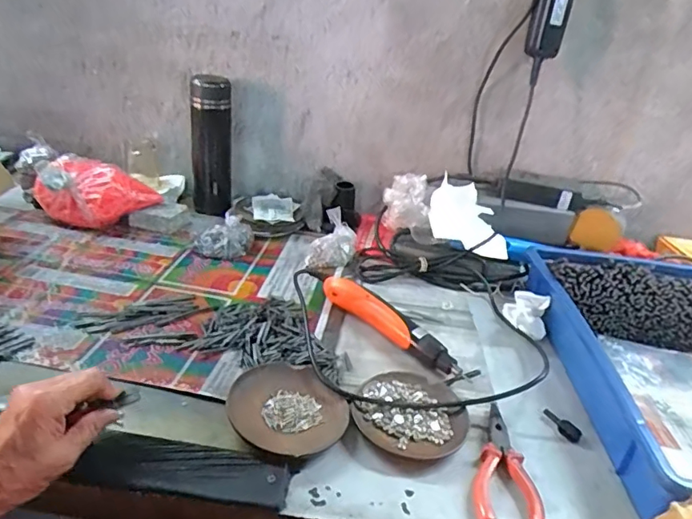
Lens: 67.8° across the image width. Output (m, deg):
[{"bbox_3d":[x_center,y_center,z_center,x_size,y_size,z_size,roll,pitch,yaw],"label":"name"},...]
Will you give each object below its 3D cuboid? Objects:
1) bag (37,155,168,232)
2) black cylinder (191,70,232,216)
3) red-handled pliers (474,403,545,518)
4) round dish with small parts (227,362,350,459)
[{"bbox_3d":[-0.392,-0.103,0.809,0.171,0.079,0.104,9,27,2],"label":"bag"},{"bbox_3d":[-0.217,-0.178,0.833,0.063,0.222,0.055,2,27,-12],"label":"black cylinder"},{"bbox_3d":[0.148,0.188,0.480,0.053,0.012,0.144,12,27,7],"label":"red-handled pliers"},{"bbox_3d":[-0.056,0.143,0.502,0.112,0.013,0.106,6,27,-3],"label":"round dish with small parts"}]

